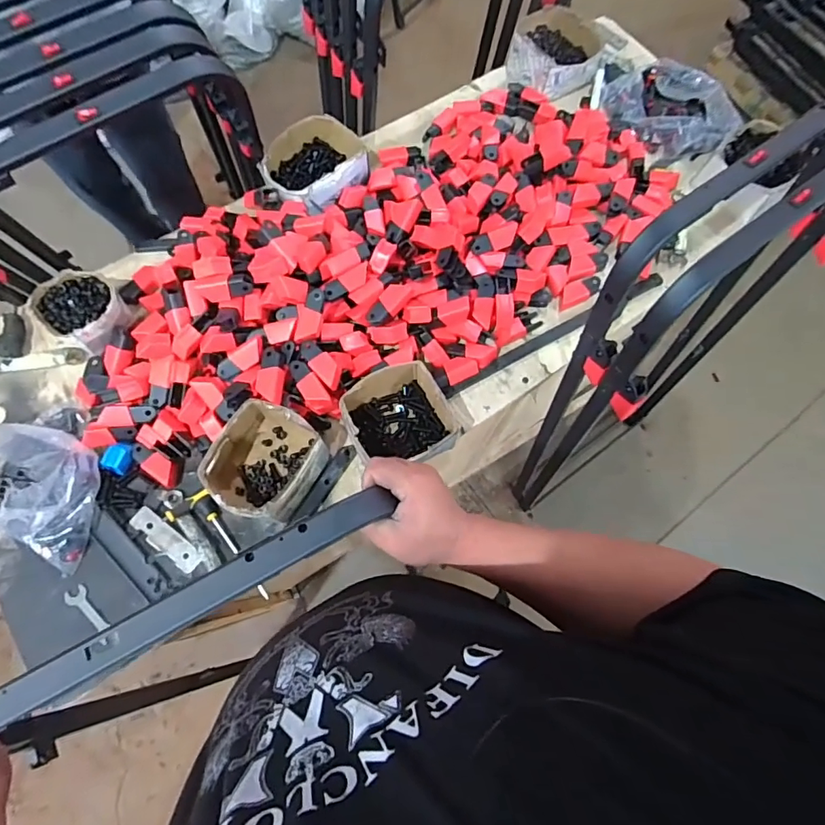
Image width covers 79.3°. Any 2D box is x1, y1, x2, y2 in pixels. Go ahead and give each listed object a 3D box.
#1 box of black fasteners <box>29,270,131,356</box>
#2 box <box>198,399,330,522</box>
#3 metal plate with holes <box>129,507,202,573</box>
[{"bbox_3d":[-0.530,-0.162,0.810,0.142,0.064,0.118,25,73,6],"label":"box of black fasteners"},{"bbox_3d":[-0.218,0.074,0.736,0.150,0.080,0.157,24,73,6],"label":"box"},{"bbox_3d":[-0.363,0.188,0.733,0.121,0.008,0.039,36,74,10],"label":"metal plate with holes"}]

